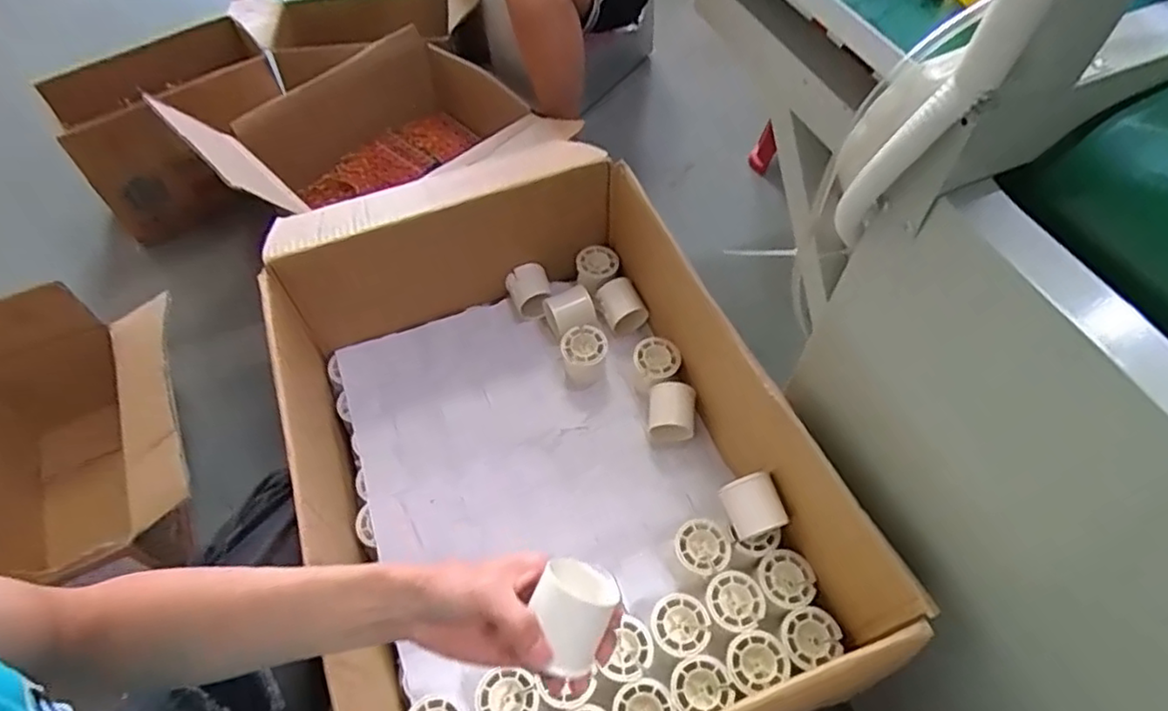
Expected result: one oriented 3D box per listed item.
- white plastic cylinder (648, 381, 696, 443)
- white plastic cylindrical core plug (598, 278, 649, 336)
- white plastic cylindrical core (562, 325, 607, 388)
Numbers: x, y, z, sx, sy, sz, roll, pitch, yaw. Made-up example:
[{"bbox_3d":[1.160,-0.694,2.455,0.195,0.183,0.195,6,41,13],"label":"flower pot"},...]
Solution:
[{"bbox_3d":[0.102,0.065,0.758,0.055,0.054,0.061,1,57,2],"label":"white plastic cylinder"},{"bbox_3d":[0.047,-0.065,0.840,0.056,0.044,0.060,-20,58,-11],"label":"white plastic cylindrical core plug"},{"bbox_3d":[0.001,0.000,0.807,0.051,0.059,0.049,-1,57,1],"label":"white plastic cylindrical core"}]

